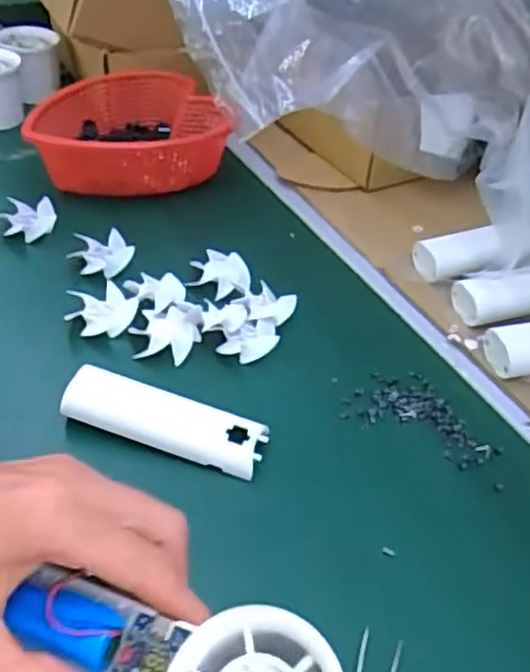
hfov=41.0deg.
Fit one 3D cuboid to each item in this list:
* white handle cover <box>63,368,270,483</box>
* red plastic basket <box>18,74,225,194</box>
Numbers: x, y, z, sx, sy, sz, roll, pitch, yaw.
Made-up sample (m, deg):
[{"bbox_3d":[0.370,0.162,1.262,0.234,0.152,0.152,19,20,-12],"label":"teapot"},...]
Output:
[{"bbox_3d":[-0.052,0.043,0.369,0.102,0.021,0.031,13,41,8],"label":"white handle cover"},{"bbox_3d":[-0.106,-0.159,0.561,0.149,0.051,0.125,-4,41,-12],"label":"red plastic basket"}]

